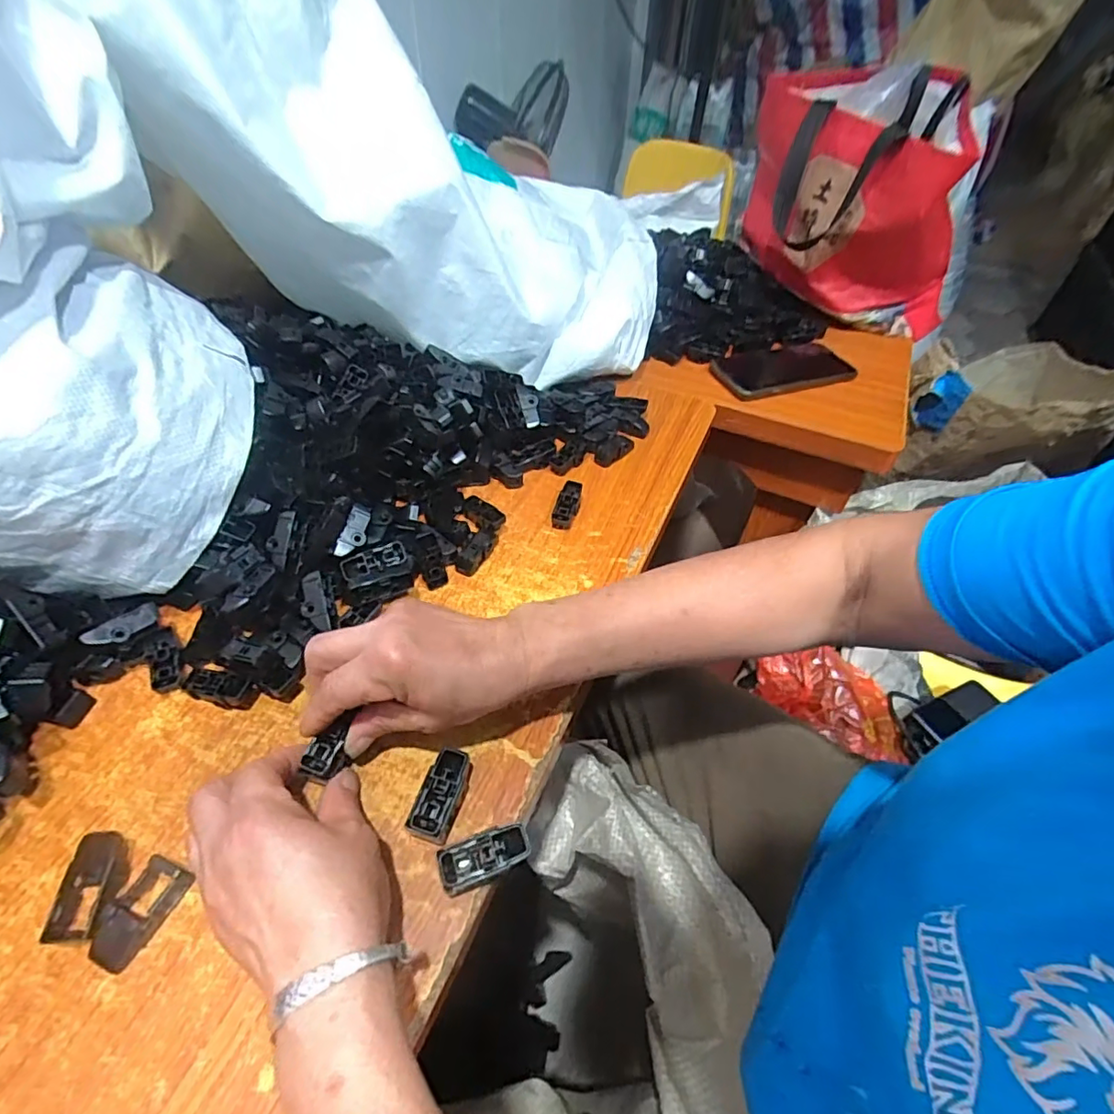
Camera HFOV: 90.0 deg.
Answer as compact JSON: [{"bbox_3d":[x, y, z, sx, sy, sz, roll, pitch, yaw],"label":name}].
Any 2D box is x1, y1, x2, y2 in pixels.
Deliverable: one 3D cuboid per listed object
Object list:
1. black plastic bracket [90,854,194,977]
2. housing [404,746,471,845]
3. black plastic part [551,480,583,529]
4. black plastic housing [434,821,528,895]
[{"bbox_3d":[-0.219,0.185,0.291,0.030,0.015,0.048,17,50,12],"label":"black plastic bracket"},{"bbox_3d":[-0.069,0.143,0.332,0.023,0.020,0.050,15,50,10],"label":"housing"},{"bbox_3d":[0.010,-0.047,0.496,0.018,0.017,0.047,17,64,12],"label":"black plastic part"},{"bbox_3d":[-0.040,0.168,0.311,0.049,0.019,0.023,-17,52,-17],"label":"black plastic housing"}]

